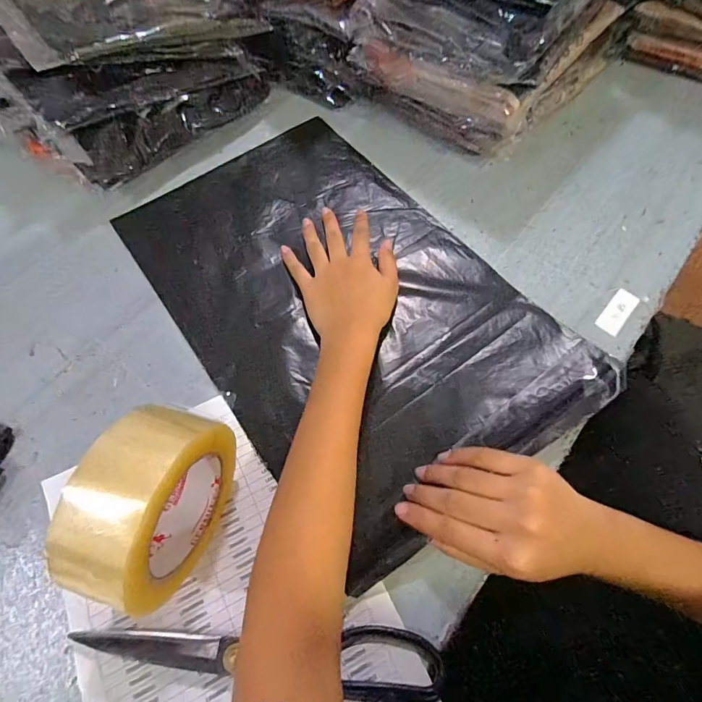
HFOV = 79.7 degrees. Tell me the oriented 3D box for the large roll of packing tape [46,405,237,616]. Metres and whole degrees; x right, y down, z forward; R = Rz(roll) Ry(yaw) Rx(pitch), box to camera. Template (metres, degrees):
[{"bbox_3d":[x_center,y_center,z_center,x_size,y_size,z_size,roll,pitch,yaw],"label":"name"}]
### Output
[{"bbox_3d":[-0.121,0.097,0.273,0.050,0.125,0.106,14,66,9],"label":"large roll of packing tape"}]

